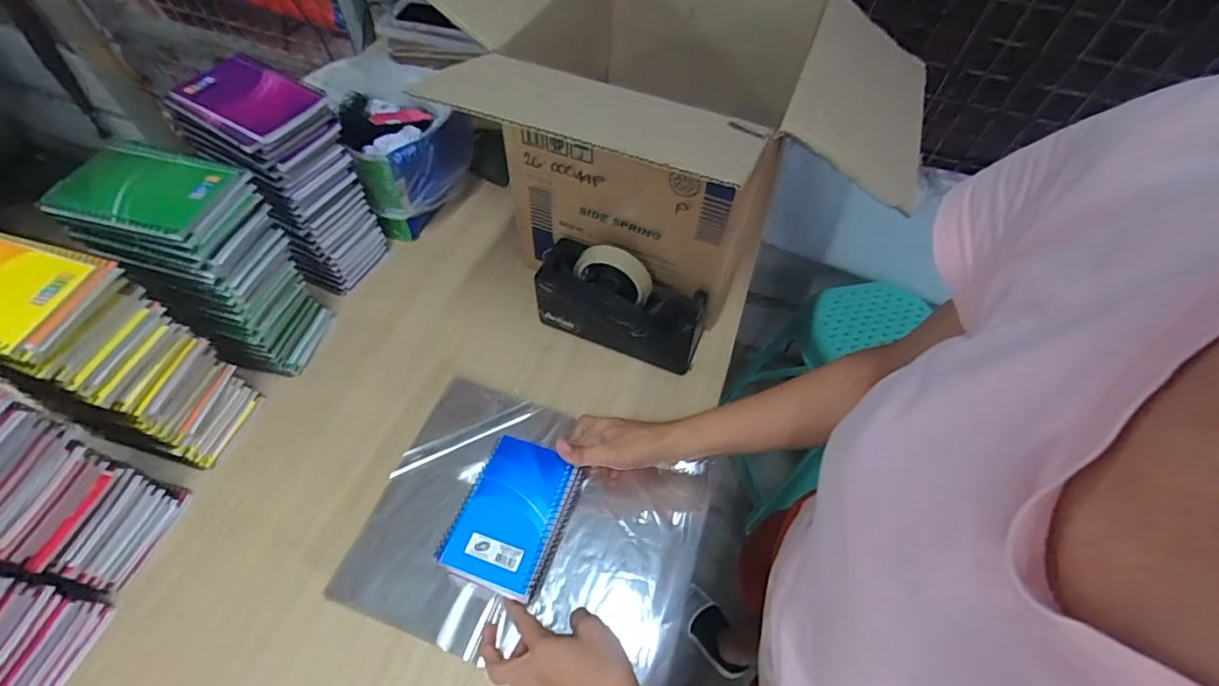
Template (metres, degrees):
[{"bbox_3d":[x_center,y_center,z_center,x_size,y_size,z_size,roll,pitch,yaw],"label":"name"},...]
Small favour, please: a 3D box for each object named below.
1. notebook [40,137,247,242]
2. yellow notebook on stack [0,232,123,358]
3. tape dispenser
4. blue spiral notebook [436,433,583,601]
[{"bbox_3d":[-0.405,-0.137,0.457,0.128,0.015,0.098,15,58,7],"label":"notebook"},{"bbox_3d":[-0.465,-0.042,0.392,0.141,0.015,0.091,12,56,6],"label":"yellow notebook on stack"},{"bbox_3d":[0.015,-0.053,0.620,0.198,0.110,0.080,23,60,10],"label":"tape dispenser"},{"bbox_3d":[-0.091,0.159,0.492,0.095,0.009,0.134,20,60,8],"label":"blue spiral notebook"}]

